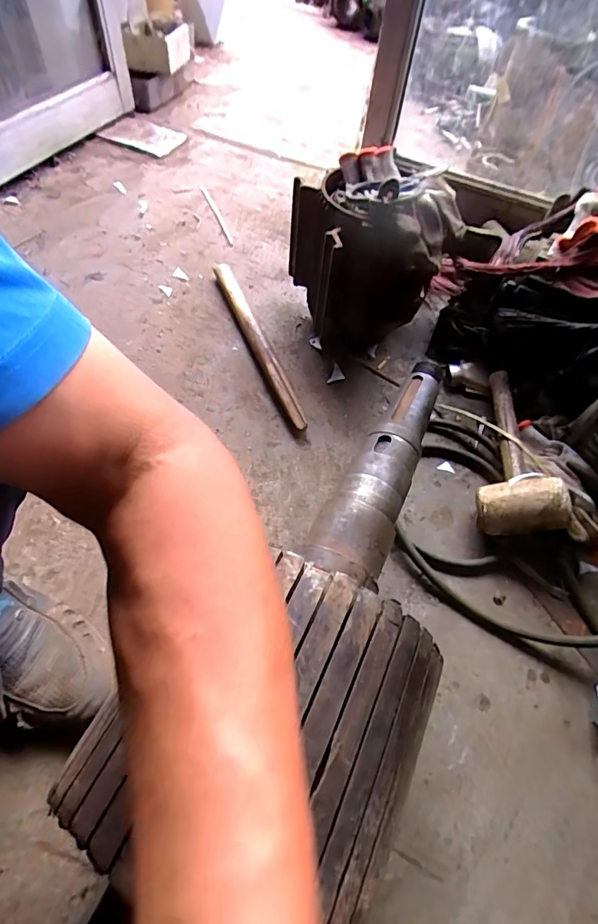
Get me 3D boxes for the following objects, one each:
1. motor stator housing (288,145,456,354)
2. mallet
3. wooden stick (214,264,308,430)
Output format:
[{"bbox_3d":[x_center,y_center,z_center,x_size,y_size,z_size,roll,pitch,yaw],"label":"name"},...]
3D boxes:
[{"bbox_3d":[0.098,-0.313,0.719,0.226,0.247,0.190,5,57,-3],"label":"motor stator housing"},{"bbox_3d":[0.312,-0.016,0.643,0.093,0.090,0.274,15,56,6],"label":"mallet"},{"bbox_3d":[-0.074,-0.218,0.775,0.031,0.034,0.401,-16,60,-16],"label":"wooden stick"}]

